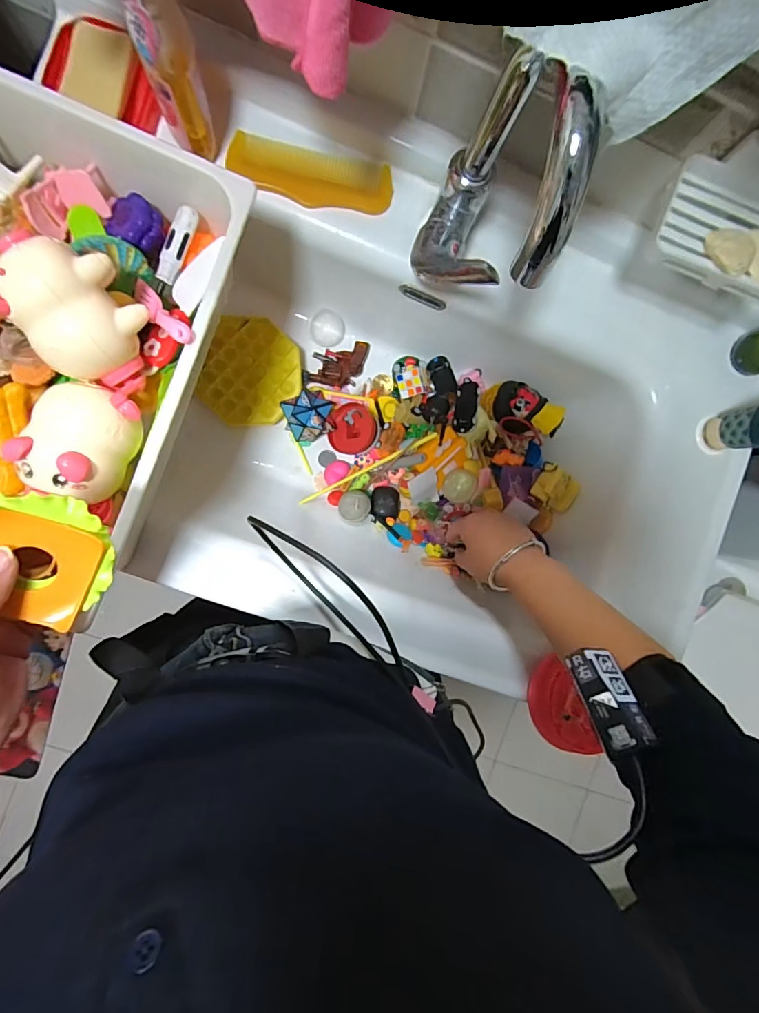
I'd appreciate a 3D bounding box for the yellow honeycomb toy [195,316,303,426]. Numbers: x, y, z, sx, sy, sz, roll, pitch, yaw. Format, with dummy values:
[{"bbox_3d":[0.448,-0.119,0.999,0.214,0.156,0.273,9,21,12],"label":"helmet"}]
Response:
[{"bbox_3d":[-0.156,-0.164,0.562,0.113,0.014,0.126,19,89,-6],"label":"yellow honeycomb toy"}]

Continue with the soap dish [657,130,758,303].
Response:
[{"bbox_3d":[0.293,-0.223,0.361,0.126,0.041,0.092,21,88,-6],"label":"soap dish"}]

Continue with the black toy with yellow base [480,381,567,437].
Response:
[{"bbox_3d":[0.180,-0.122,0.562,0.094,0.039,0.056,28,87,21],"label":"black toy with yellow base"}]

